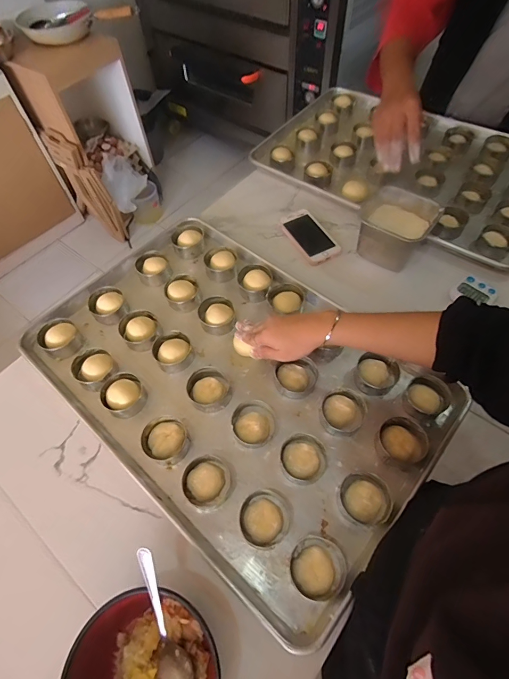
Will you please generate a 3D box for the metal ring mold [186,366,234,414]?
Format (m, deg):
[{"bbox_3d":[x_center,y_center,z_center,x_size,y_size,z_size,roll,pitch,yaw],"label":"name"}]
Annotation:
[{"bbox_3d":[-0.068,0.075,0.547,0.066,0.024,0.065,-1,58,2],"label":"metal ring mold"}]

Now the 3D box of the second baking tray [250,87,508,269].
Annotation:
[{"bbox_3d":[0.322,-0.404,0.810,0.628,0.053,0.380,34,65,20],"label":"second baking tray"}]

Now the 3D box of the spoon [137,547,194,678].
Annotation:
[{"bbox_3d":[-0.094,0.291,0.370,0.033,0.015,0.157,-15,92,-7],"label":"spoon"}]

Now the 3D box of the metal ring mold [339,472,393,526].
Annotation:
[{"bbox_3d":[0.140,0.200,0.459,0.062,0.026,0.061,-1,58,2],"label":"metal ring mold"}]

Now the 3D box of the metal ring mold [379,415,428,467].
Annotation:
[{"bbox_3d":[0.200,0.139,0.495,0.059,0.026,0.059,2,59,3],"label":"metal ring mold"}]

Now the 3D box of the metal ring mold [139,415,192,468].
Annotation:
[{"bbox_3d":[-0.124,0.139,0.507,0.066,0.018,0.061,-1,58,2],"label":"metal ring mold"}]

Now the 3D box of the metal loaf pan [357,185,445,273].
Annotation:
[{"bbox_3d":[0.244,-0.196,0.647,0.119,0.084,0.106,35,66,21],"label":"metal loaf pan"}]

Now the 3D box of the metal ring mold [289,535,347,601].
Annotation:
[{"bbox_3d":[0.075,0.267,0.425,0.063,0.018,0.064,-1,58,2],"label":"metal ring mold"}]

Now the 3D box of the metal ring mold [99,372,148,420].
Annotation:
[{"bbox_3d":[-0.196,0.083,0.544,0.061,0.029,0.062,-1,58,2],"label":"metal ring mold"}]

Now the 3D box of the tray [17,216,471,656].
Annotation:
[{"bbox_3d":[-0.040,0.043,0.565,0.608,0.036,0.398,38,67,22],"label":"tray"}]

